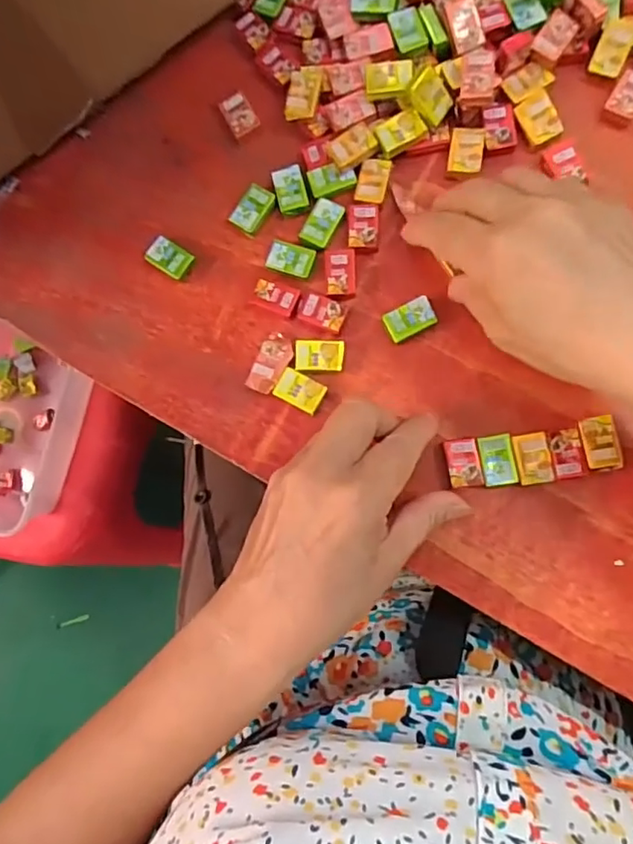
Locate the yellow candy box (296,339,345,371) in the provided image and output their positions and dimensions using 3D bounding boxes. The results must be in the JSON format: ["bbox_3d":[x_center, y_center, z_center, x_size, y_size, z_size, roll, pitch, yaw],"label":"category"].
[{"bbox_3d":[0.002,-0.037,0.307,0.026,0.005,0.018,1,84,8],"label":"yellow candy box"}]

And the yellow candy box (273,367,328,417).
[{"bbox_3d":[-0.009,-0.017,0.305,0.026,0.004,0.018,28,88,10],"label":"yellow candy box"}]

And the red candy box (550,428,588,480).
[{"bbox_3d":[0.127,0.016,0.285,0.015,0.005,0.025,-8,83,7],"label":"red candy box"}]

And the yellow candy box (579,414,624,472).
[{"bbox_3d":[0.144,0.011,0.285,0.018,0.006,0.028,-11,83,7],"label":"yellow candy box"}]

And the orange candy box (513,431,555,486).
[{"bbox_3d":[0.110,0.019,0.287,0.017,0.005,0.025,-9,83,7],"label":"orange candy box"}]

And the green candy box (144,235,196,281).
[{"bbox_3d":[-0.085,-0.095,0.324,0.025,0.008,0.017,32,89,10],"label":"green candy box"}]

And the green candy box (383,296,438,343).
[{"bbox_3d":[0.051,-0.055,0.305,0.026,0.009,0.017,-27,81,4],"label":"green candy box"}]

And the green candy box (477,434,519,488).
[{"bbox_3d":[0.093,0.020,0.289,0.017,0.004,0.026,-9,83,7],"label":"green candy box"}]

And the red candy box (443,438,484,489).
[{"bbox_3d":[0.076,0.021,0.291,0.017,0.006,0.025,-8,83,7],"label":"red candy box"}]

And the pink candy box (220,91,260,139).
[{"bbox_3d":[-0.045,-0.179,0.327,0.016,0.004,0.025,-29,81,4],"label":"pink candy box"}]

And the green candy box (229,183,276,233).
[{"bbox_3d":[-0.036,-0.121,0.321,0.017,0.008,0.027,33,89,10],"label":"green candy box"}]

